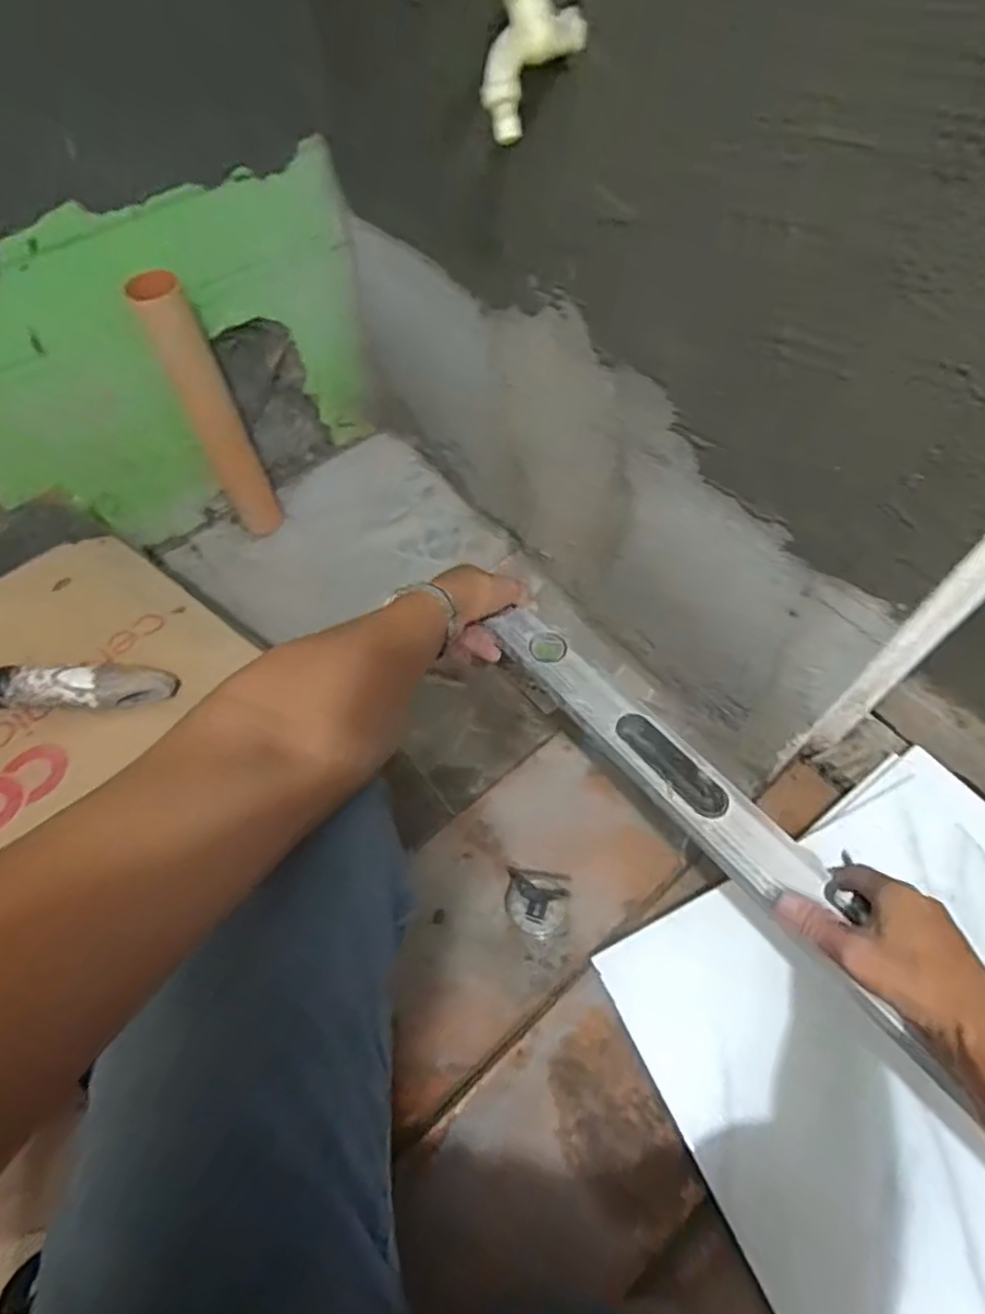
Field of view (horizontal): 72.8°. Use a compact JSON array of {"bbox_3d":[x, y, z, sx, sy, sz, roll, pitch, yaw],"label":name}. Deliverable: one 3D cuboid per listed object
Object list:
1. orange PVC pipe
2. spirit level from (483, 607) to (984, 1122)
[{"bbox_3d":[-0.341,-0.291,0.829,0.061,0.351,0.060,-21,62,-11],"label":"orange PVC pipe"},{"bbox_3d":[0.249,0.193,0.465,0.062,0.024,0.744,-34,58,-17],"label":"spirit level"}]

